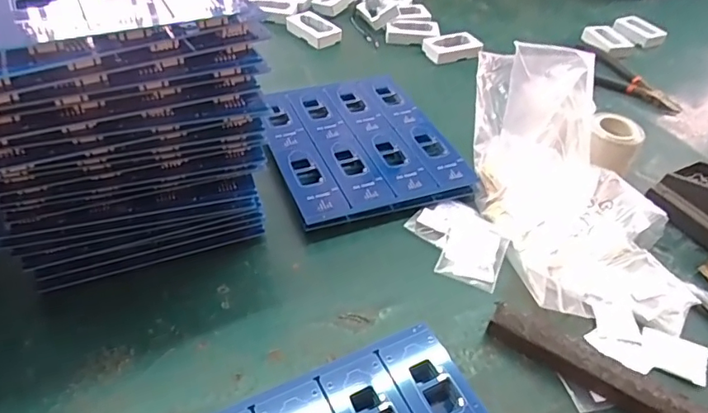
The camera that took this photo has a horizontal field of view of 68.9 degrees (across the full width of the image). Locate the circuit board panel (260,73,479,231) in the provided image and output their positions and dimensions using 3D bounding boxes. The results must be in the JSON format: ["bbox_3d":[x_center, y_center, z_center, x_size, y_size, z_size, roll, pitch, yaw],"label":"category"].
[{"bbox_3d":[0.000,-0.061,0.494,0.163,0.017,0.186,-16,49,-20],"label":"circuit board panel"}]

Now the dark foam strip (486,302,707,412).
[{"bbox_3d":[0.196,0.129,0.320,0.236,0.020,0.022,27,49,21],"label":"dark foam strip"}]

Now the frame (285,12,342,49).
[{"bbox_3d":[-0.052,-0.229,0.668,0.043,0.014,0.072,-31,55,-31],"label":"frame"}]

